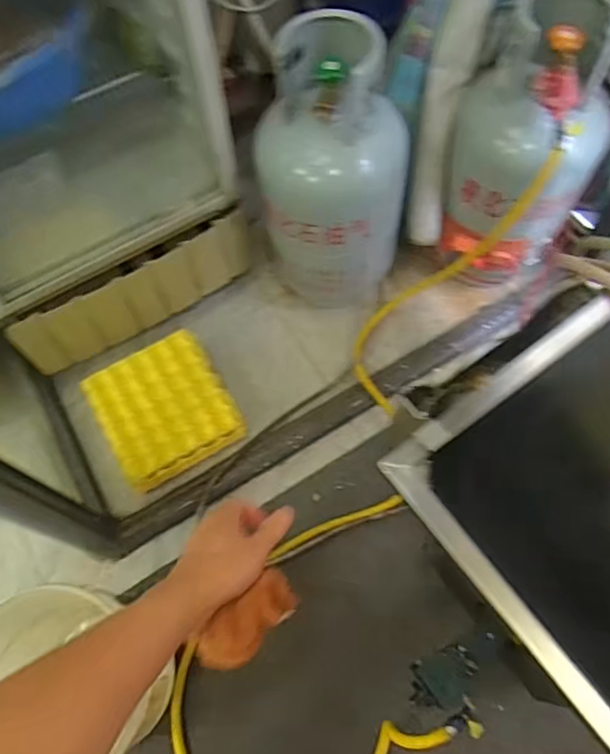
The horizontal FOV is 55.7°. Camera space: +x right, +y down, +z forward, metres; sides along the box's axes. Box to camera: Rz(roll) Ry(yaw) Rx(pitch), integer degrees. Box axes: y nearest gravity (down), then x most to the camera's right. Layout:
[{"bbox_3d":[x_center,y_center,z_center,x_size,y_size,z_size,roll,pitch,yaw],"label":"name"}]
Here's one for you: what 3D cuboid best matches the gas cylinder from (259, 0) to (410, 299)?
[{"bbox_3d":[0.062,-0.410,1.304,0.312,0.645,0.310,-6,65,-1],"label":"gas cylinder"}]

